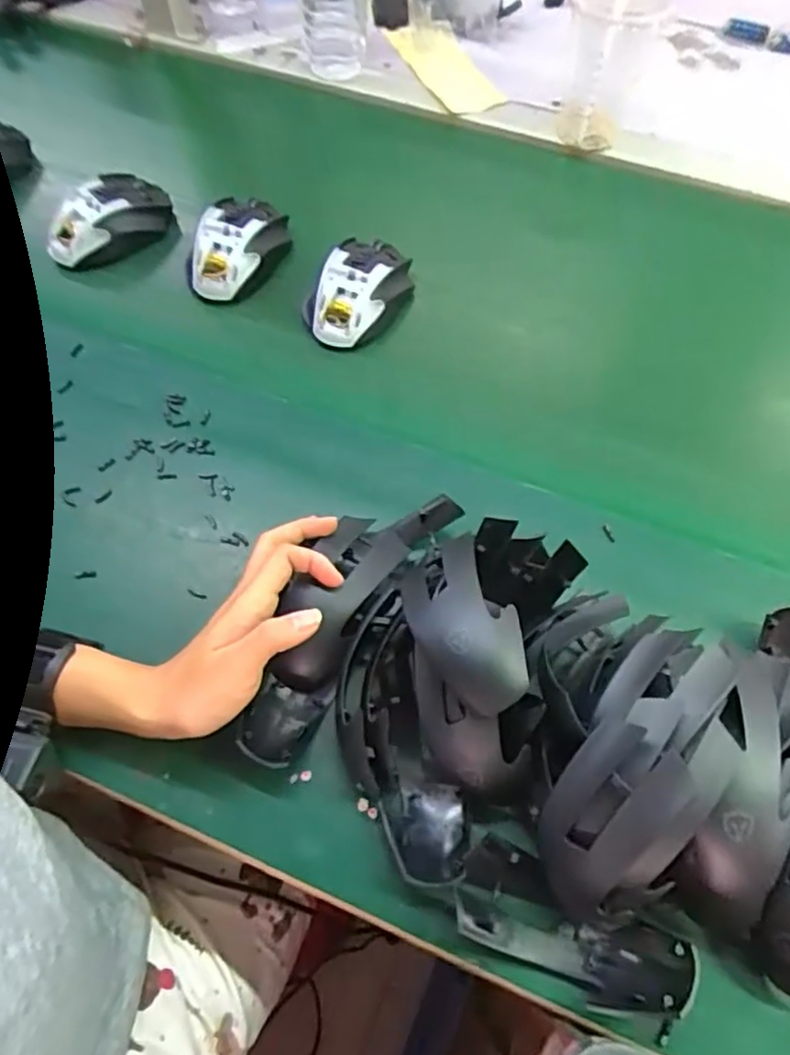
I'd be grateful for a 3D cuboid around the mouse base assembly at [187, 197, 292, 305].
[{"bbox_3d":[-0.142,-0.253,0.600,0.071,0.040,0.113,28,66,14],"label":"mouse base assembly"}]

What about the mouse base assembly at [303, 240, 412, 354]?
[{"bbox_3d":[-0.032,-0.203,0.576,0.077,0.046,0.109,31,67,15],"label":"mouse base assembly"}]

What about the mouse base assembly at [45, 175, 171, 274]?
[{"bbox_3d":[-0.261,-0.278,0.609,0.112,0.042,0.067,-24,65,-12],"label":"mouse base assembly"}]

